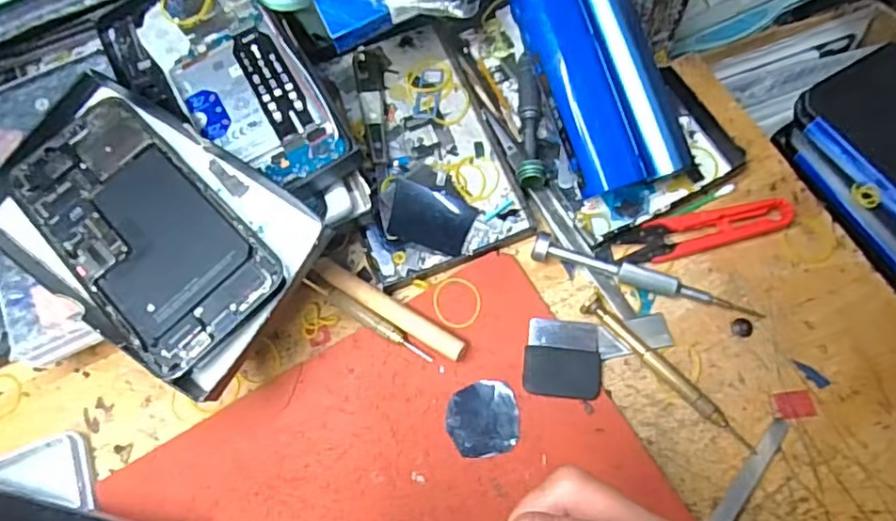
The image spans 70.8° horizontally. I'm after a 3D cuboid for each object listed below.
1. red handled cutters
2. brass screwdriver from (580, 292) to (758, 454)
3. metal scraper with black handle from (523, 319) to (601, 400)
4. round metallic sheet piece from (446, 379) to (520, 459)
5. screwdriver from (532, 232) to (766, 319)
[{"bbox_3d":[0.139,-0.016,0.355,0.109,0.010,0.021,-14,69,-3],"label":"red handled cutters"},{"bbox_3d":[0.115,0.059,0.332,0.010,0.009,0.109,-43,73,-13],"label":"brass screwdriver"},{"bbox_3d":[0.061,0.052,0.337,0.040,0.004,0.040,4,69,4],"label":"metal scraper with black handle"},{"bbox_3d":[0.019,0.082,0.329,0.037,0.004,0.037,-1,69,2],"label":"round metallic sheet piece"},{"bbox_3d":[0.107,0.012,0.346,0.126,0.012,0.014,19,71,9],"label":"screwdriver"}]

